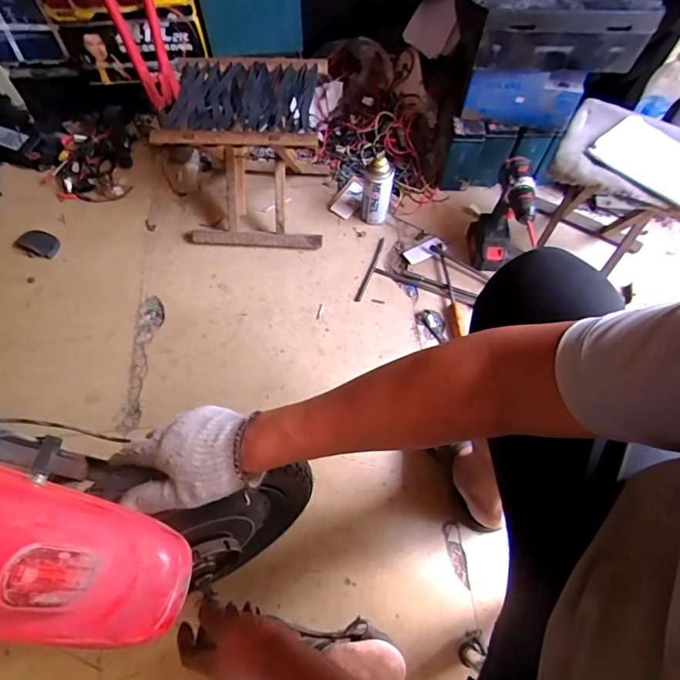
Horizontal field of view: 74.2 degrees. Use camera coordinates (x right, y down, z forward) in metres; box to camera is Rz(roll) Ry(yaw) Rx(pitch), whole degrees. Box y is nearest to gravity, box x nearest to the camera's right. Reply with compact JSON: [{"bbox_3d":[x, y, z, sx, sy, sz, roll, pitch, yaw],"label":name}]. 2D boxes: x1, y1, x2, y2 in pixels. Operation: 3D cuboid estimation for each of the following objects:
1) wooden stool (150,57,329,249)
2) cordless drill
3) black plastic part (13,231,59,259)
[{"bbox_3d":[-0.190,-0.395,0.980,0.302,0.297,0.258,2,64,0],"label":"wooden stool"},{"bbox_3d":[0.348,-0.243,0.944,0.107,0.241,0.145,9,64,3],"label":"cordless drill"},{"bbox_3d":[-0.700,-0.223,1.046,0.090,0.017,0.066,27,66,12],"label":"black plastic part"}]

